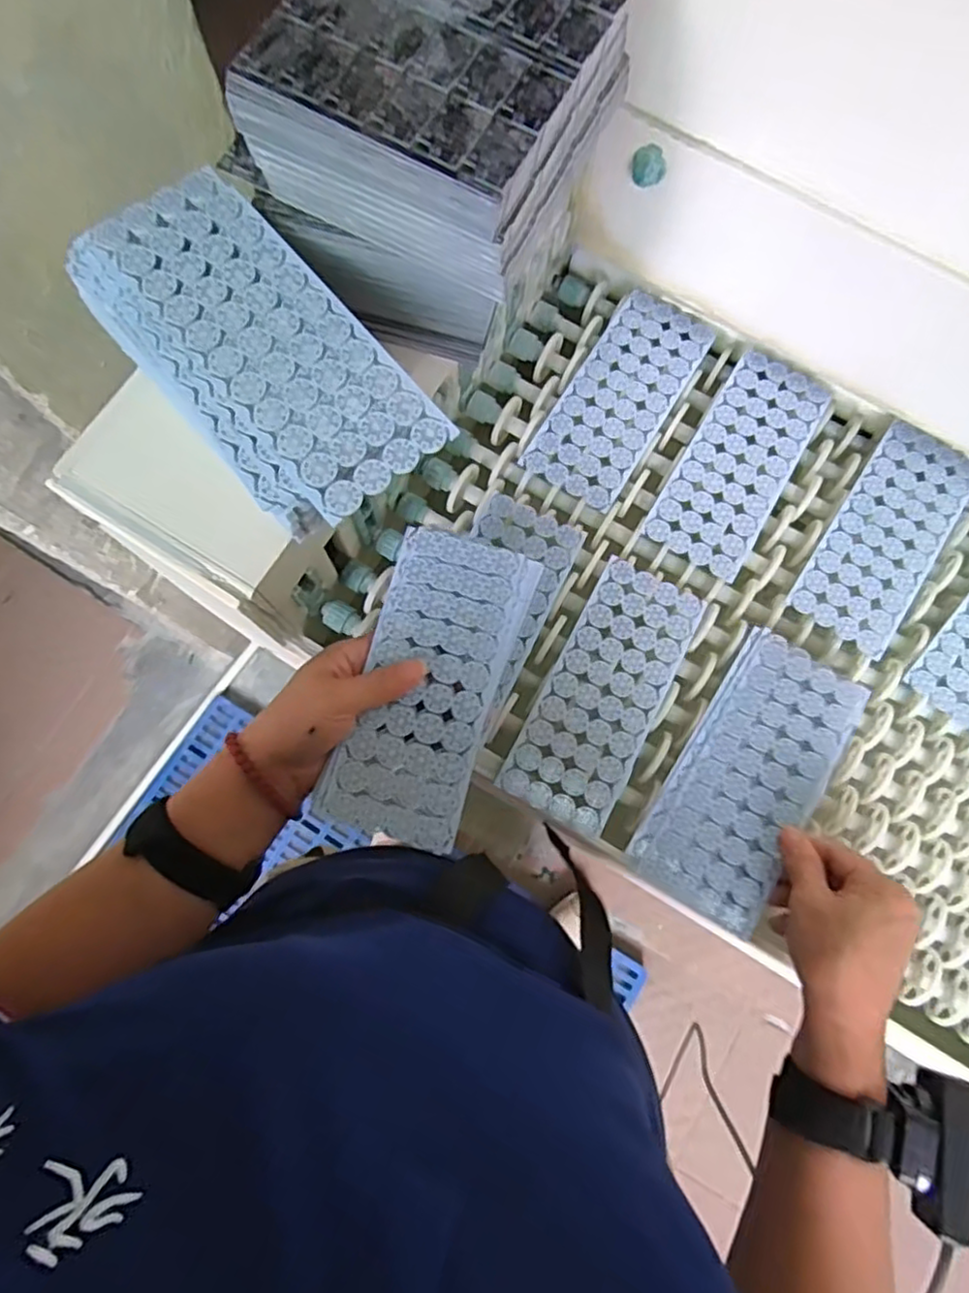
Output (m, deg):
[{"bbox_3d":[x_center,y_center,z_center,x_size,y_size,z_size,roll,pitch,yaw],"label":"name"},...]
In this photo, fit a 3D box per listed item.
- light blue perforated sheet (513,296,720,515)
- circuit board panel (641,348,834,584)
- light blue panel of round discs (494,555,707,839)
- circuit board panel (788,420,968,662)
[{"bbox_3d":[0.112,-0.204,0.556,0.082,0.009,0.192,31,78,6],"label":"light blue perforated sheet"},{"bbox_3d":[0.205,-0.149,0.543,0.081,0.006,0.192,30,78,6],"label":"circuit board panel"},{"bbox_3d":[0.088,0.033,0.498,0.080,0.012,0.192,27,77,5],"label":"light blue panel of round discs"},{"bbox_3d":[0.317,-0.089,0.532,0.080,0.006,0.191,33,78,6],"label":"circuit board panel"}]

